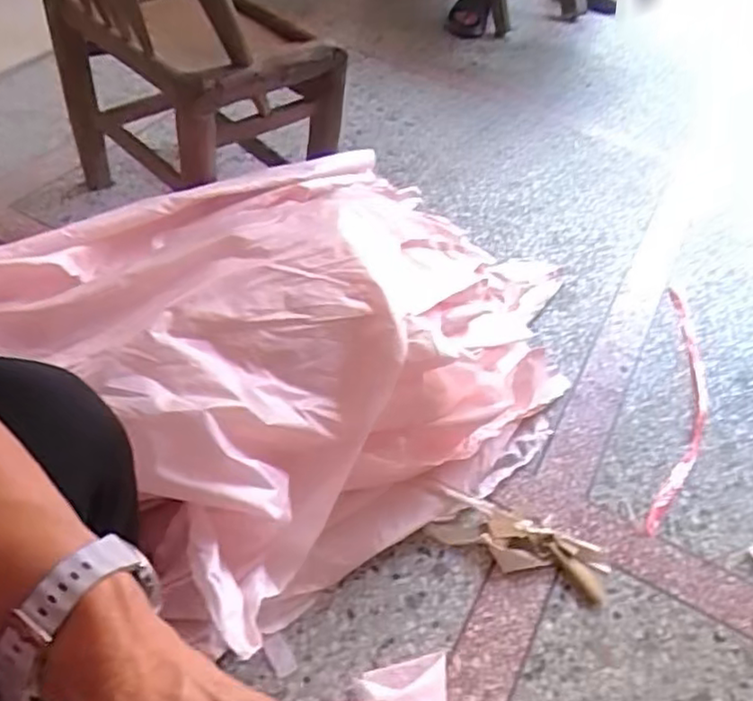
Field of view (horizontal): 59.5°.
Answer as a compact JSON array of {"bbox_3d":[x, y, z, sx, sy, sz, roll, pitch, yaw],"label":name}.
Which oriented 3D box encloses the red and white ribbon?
[{"bbox_3d":[0.455,0.075,0.977,0.070,0.010,0.479,18,49,10],"label":"red and white ribbon"}]

